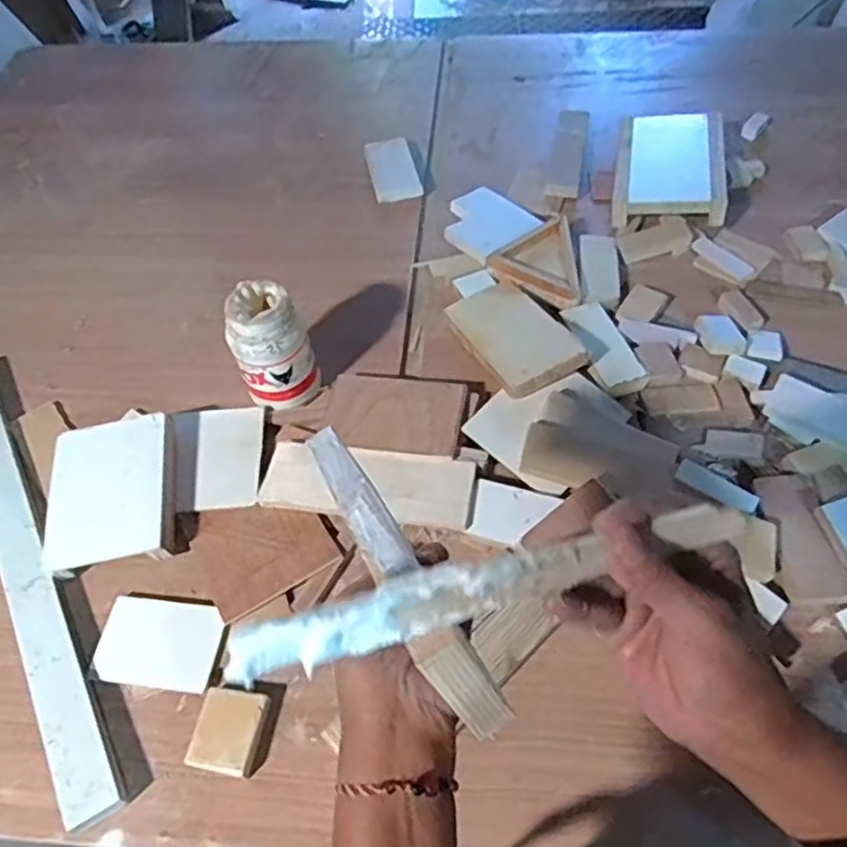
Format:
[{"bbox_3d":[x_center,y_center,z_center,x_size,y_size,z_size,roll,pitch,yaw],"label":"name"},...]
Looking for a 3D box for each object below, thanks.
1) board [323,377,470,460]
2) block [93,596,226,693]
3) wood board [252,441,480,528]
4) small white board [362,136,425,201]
[{"bbox_3d":[-0.029,-0.012,0.729,0.142,0.012,0.098,7,52,10],"label":"board"},{"bbox_3d":[-0.231,0.191,0.615,0.108,0.010,0.071,5,57,8],"label":"block"},{"bbox_3d":[-0.055,0.057,0.684,0.206,0.019,0.070,7,52,10],"label":"wood board"},{"bbox_3d":[-0.044,-0.361,0.990,0.066,0.010,0.142,-13,52,-6],"label":"small white board"}]

